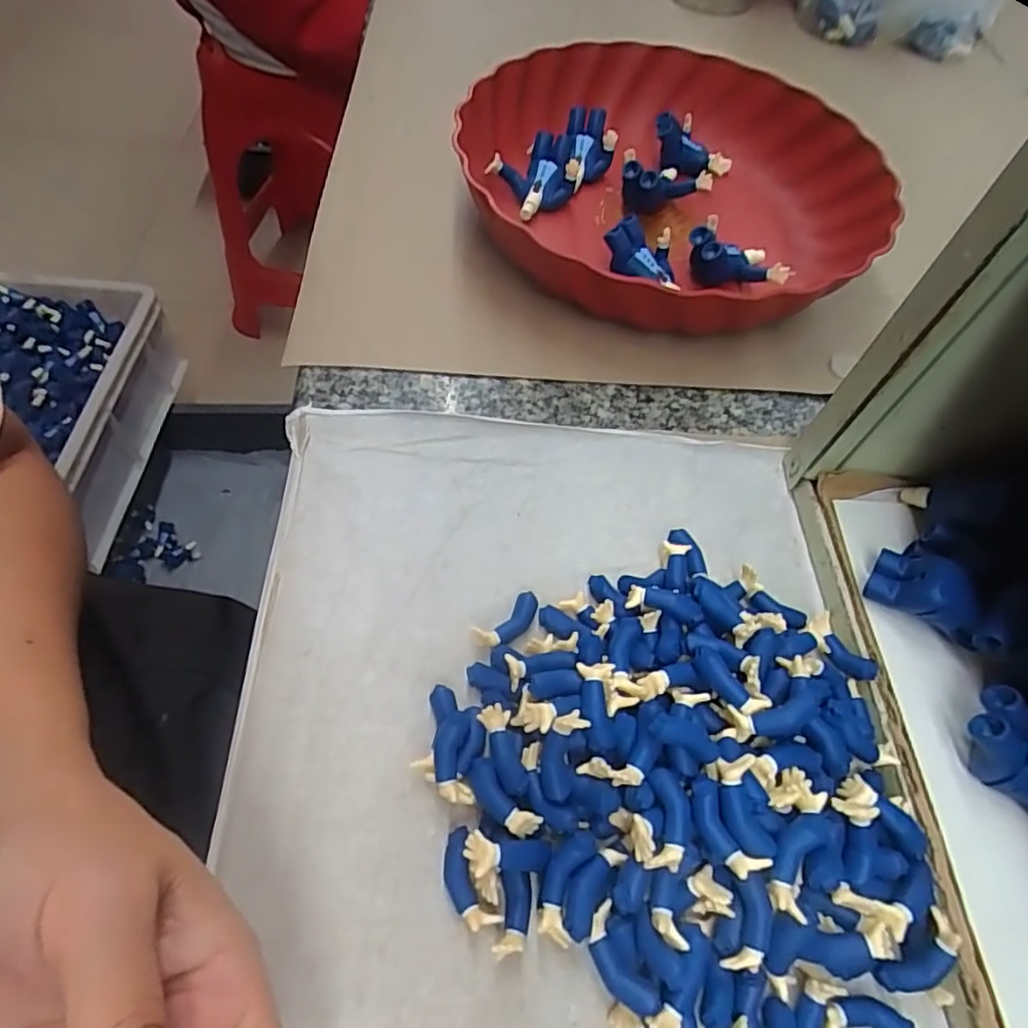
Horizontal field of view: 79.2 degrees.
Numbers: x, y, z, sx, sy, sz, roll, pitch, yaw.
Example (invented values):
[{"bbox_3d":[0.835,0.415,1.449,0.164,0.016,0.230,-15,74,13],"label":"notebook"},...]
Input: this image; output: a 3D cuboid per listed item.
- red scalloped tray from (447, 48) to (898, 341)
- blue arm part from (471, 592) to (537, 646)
[{"bbox_3d":[0.088,-0.197,0.367,0.246,0.062,0.242,-39,67,-22],"label":"red scalloped tray"},{"bbox_3d":[-0.002,0.041,0.240,0.028,0.006,0.011,-36,66,-21],"label":"blue arm part"}]

